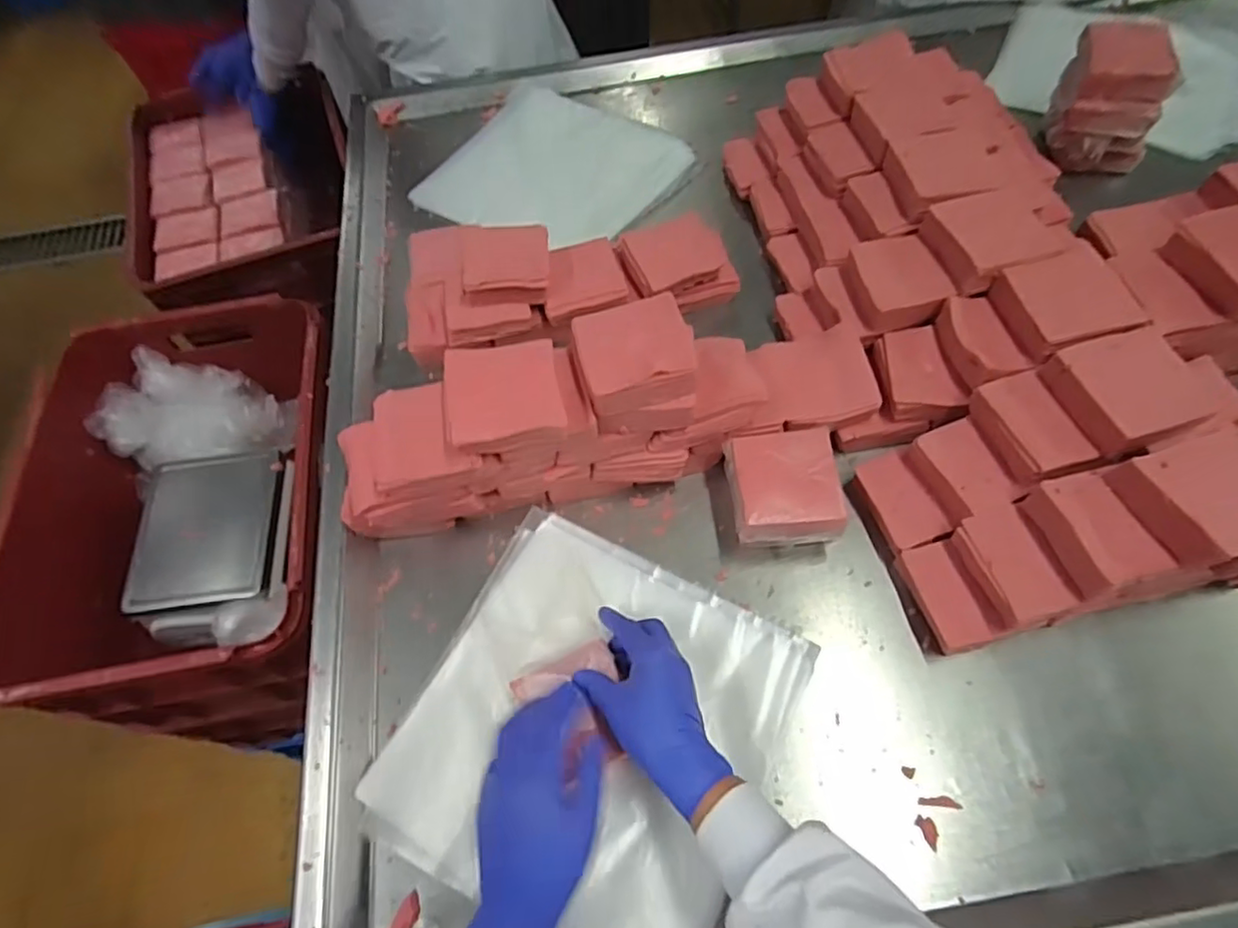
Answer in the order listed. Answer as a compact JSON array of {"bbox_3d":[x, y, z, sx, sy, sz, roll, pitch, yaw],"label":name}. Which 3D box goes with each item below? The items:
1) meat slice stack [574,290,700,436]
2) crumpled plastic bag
[{"bbox_3d":[0.014,-0.085,0.554,0.096,0.067,0.101,-9,62,-2],"label":"meat slice stack"},{"bbox_3d":[-0.620,-0.072,0.949,0.220,0.112,0.142,1,62,4],"label":"crumpled plastic bag"}]

